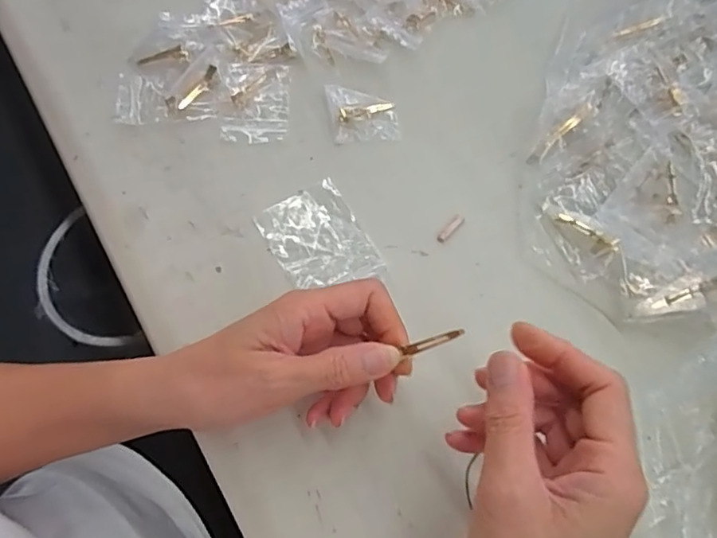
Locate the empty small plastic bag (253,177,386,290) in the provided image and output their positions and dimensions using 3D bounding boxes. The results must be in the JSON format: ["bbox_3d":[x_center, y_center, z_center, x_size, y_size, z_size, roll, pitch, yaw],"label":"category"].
[{"bbox_3d":[-0.027,-0.019,0.381,0.060,0.007,0.083,-28,68,-10],"label":"empty small plastic bag"}]

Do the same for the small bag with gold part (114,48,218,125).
[{"bbox_3d":[-0.144,-0.133,0.425,0.077,0.013,0.049,-6,66,-1],"label":"small bag with gold part"}]

